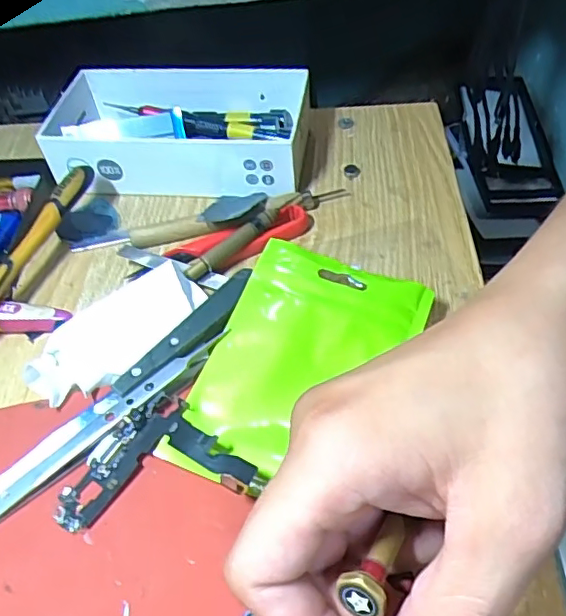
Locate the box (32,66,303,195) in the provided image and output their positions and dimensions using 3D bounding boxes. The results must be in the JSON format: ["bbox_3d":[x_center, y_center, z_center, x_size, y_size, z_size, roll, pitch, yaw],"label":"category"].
[{"bbox_3d":[-0.068,-0.115,0.367,0.168,0.037,0.088,4,50,8],"label":"box"}]

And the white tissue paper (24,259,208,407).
[{"bbox_3d":[-0.078,0.008,0.272,0.090,0.022,0.037,-36,57,-24],"label":"white tissue paper"}]

